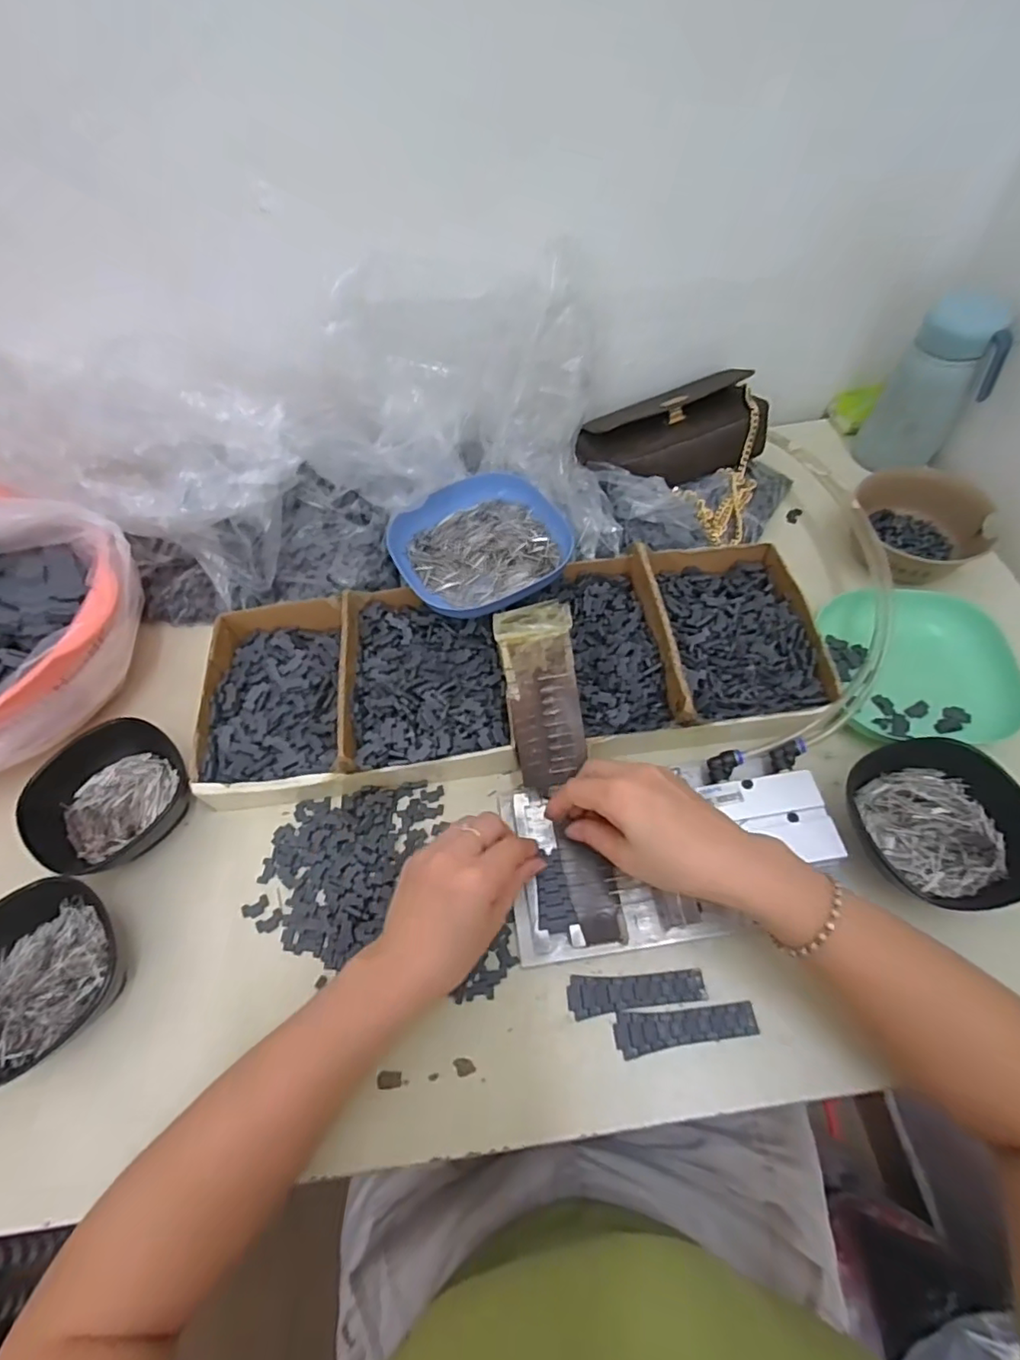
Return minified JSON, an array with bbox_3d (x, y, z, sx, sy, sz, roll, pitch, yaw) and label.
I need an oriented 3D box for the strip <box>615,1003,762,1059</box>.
[{"bbox_3d":[0.107,0.212,0.355,0.084,0.006,0.022,-8,58,0],"label":"strip"}]

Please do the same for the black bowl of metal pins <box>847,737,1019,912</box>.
[{"bbox_3d":[0.281,0.093,0.385,0.099,0.042,0.103,-2,58,3],"label":"black bowl of metal pins"}]

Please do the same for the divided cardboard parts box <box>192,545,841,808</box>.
[{"bbox_3d":[0.001,-0.017,0.470,0.487,0.052,0.185,-6,58,1],"label":"divided cardboard parts box"}]

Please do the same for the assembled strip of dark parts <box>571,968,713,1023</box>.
[{"bbox_3d":[0.080,0.197,0.370,0.085,0.004,0.022,-7,58,0],"label":"assembled strip of dark parts"}]

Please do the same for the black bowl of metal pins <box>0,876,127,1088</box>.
[{"bbox_3d":[-0.310,0.192,0.378,0.096,0.046,0.115,-18,58,-7],"label":"black bowl of metal pins"}]

